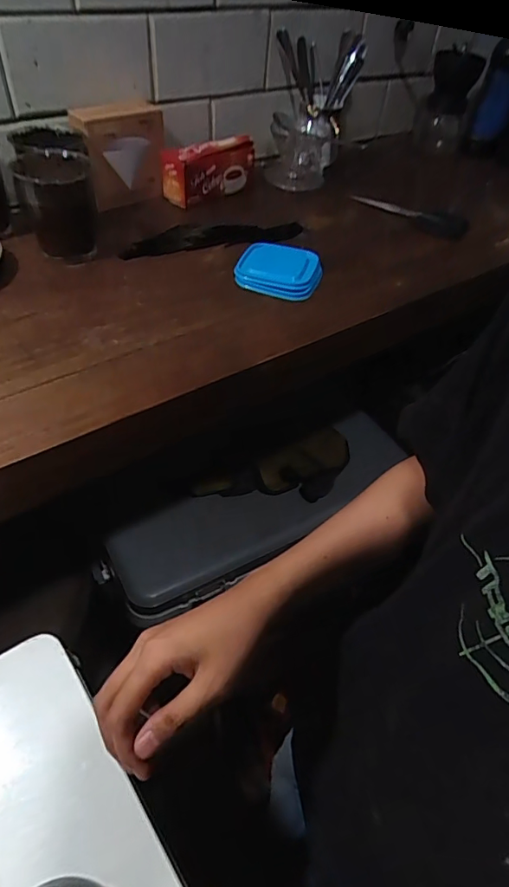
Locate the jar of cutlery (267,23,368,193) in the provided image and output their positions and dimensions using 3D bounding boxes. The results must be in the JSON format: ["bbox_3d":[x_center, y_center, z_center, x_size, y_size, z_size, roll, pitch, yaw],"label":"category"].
[{"bbox_3d":[0.091,-0.523,0.793,0.122,0.184,0.152,11,46,3],"label":"jar of cutlery"}]

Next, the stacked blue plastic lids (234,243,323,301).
[{"bbox_3d":[0.034,-0.225,0.642,0.101,0.022,0.122,15,48,7],"label":"stacked blue plastic lids"}]

